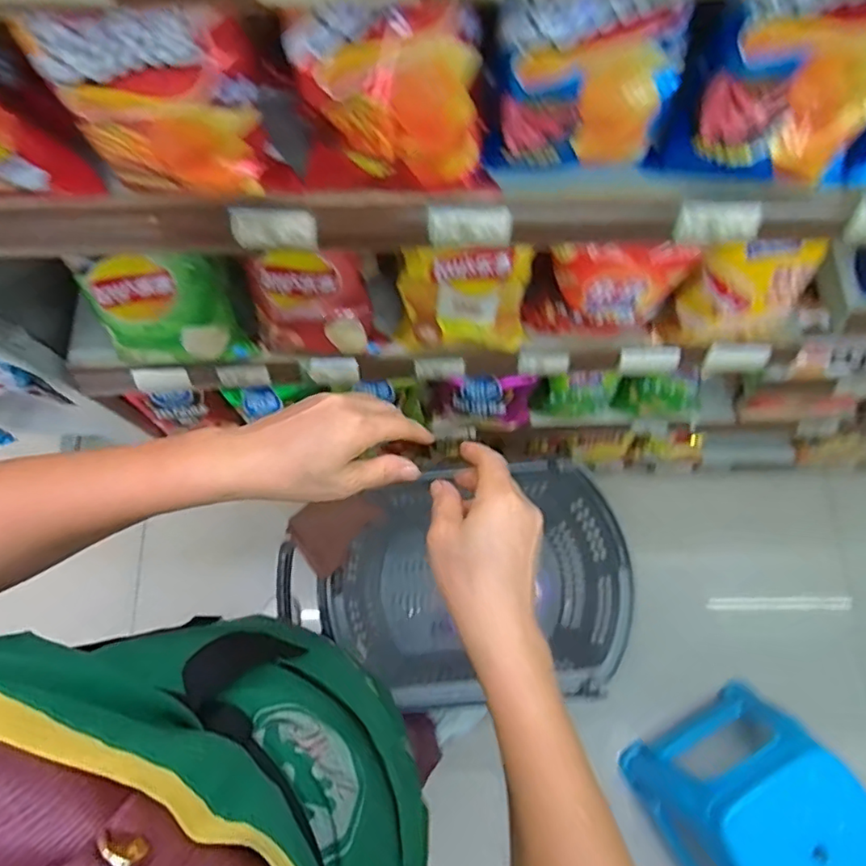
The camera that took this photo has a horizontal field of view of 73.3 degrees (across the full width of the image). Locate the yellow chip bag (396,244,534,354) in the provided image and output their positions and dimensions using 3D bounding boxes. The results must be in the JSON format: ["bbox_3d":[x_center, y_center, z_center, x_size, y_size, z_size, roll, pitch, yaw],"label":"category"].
[{"bbox_3d":[0.028,-0.145,0.643,0.150,0.137,0.050,8,49,7],"label":"yellow chip bag"}]

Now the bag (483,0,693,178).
[{"bbox_3d":[0.095,-0.218,0.375,0.121,0.112,0.039,8,74,2],"label":"bag"}]

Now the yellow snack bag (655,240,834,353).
[{"bbox_3d":[0.334,-0.141,0.632,0.134,0.144,0.058,-2,73,-1],"label":"yellow snack bag"}]

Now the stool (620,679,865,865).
[{"bbox_3d":[0.599,0.715,1.072,0.300,0.351,0.328,-26,75,-8],"label":"stool"}]

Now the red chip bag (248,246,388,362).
[{"bbox_3d":[-0.131,-0.134,0.642,0.139,0.138,0.057,-1,73,0],"label":"red chip bag"}]

